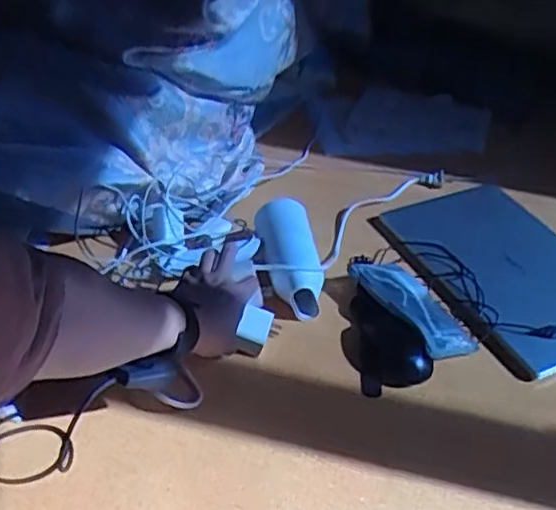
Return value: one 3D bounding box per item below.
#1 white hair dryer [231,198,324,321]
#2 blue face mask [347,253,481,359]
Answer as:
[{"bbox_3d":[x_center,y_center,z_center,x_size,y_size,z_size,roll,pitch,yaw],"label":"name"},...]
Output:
[{"bbox_3d":[0.016,0.001,0.971,0.076,0.070,0.190,-3,39,-9],"label":"white hair dryer"},{"bbox_3d":[0.175,0.055,0.937,0.091,0.037,0.223,-14,42,-22],"label":"blue face mask"}]

